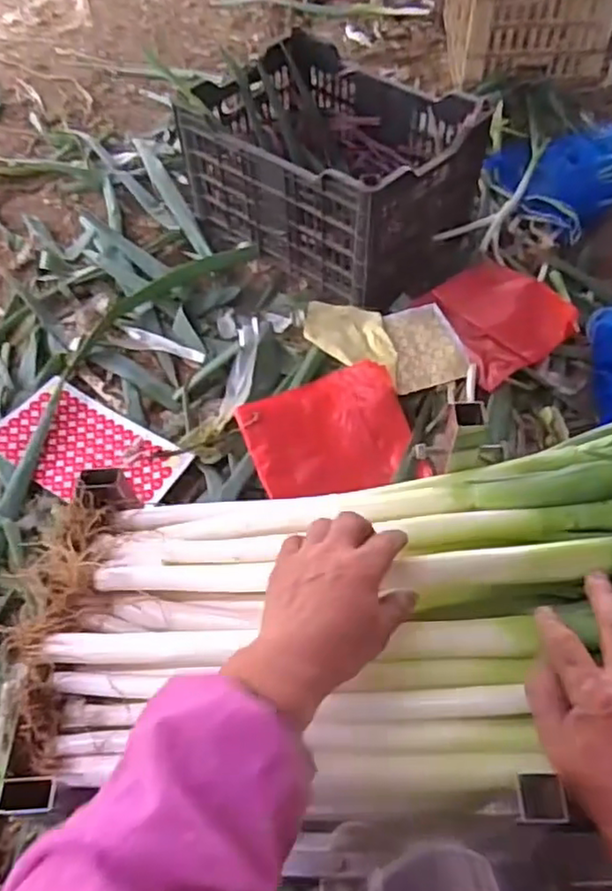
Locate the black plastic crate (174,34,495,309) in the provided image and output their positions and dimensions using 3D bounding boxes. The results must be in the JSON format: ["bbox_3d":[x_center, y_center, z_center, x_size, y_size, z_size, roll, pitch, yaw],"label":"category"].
[{"bbox_3d":[0.055,-0.503,1.201,0.503,0.245,0.336,34,65,21],"label":"black plastic crate"}]

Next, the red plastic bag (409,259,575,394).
[{"bbox_3d":[0.321,-0.221,1.117,0.238,0.033,0.227,-33,62,-18],"label":"red plastic bag"}]

